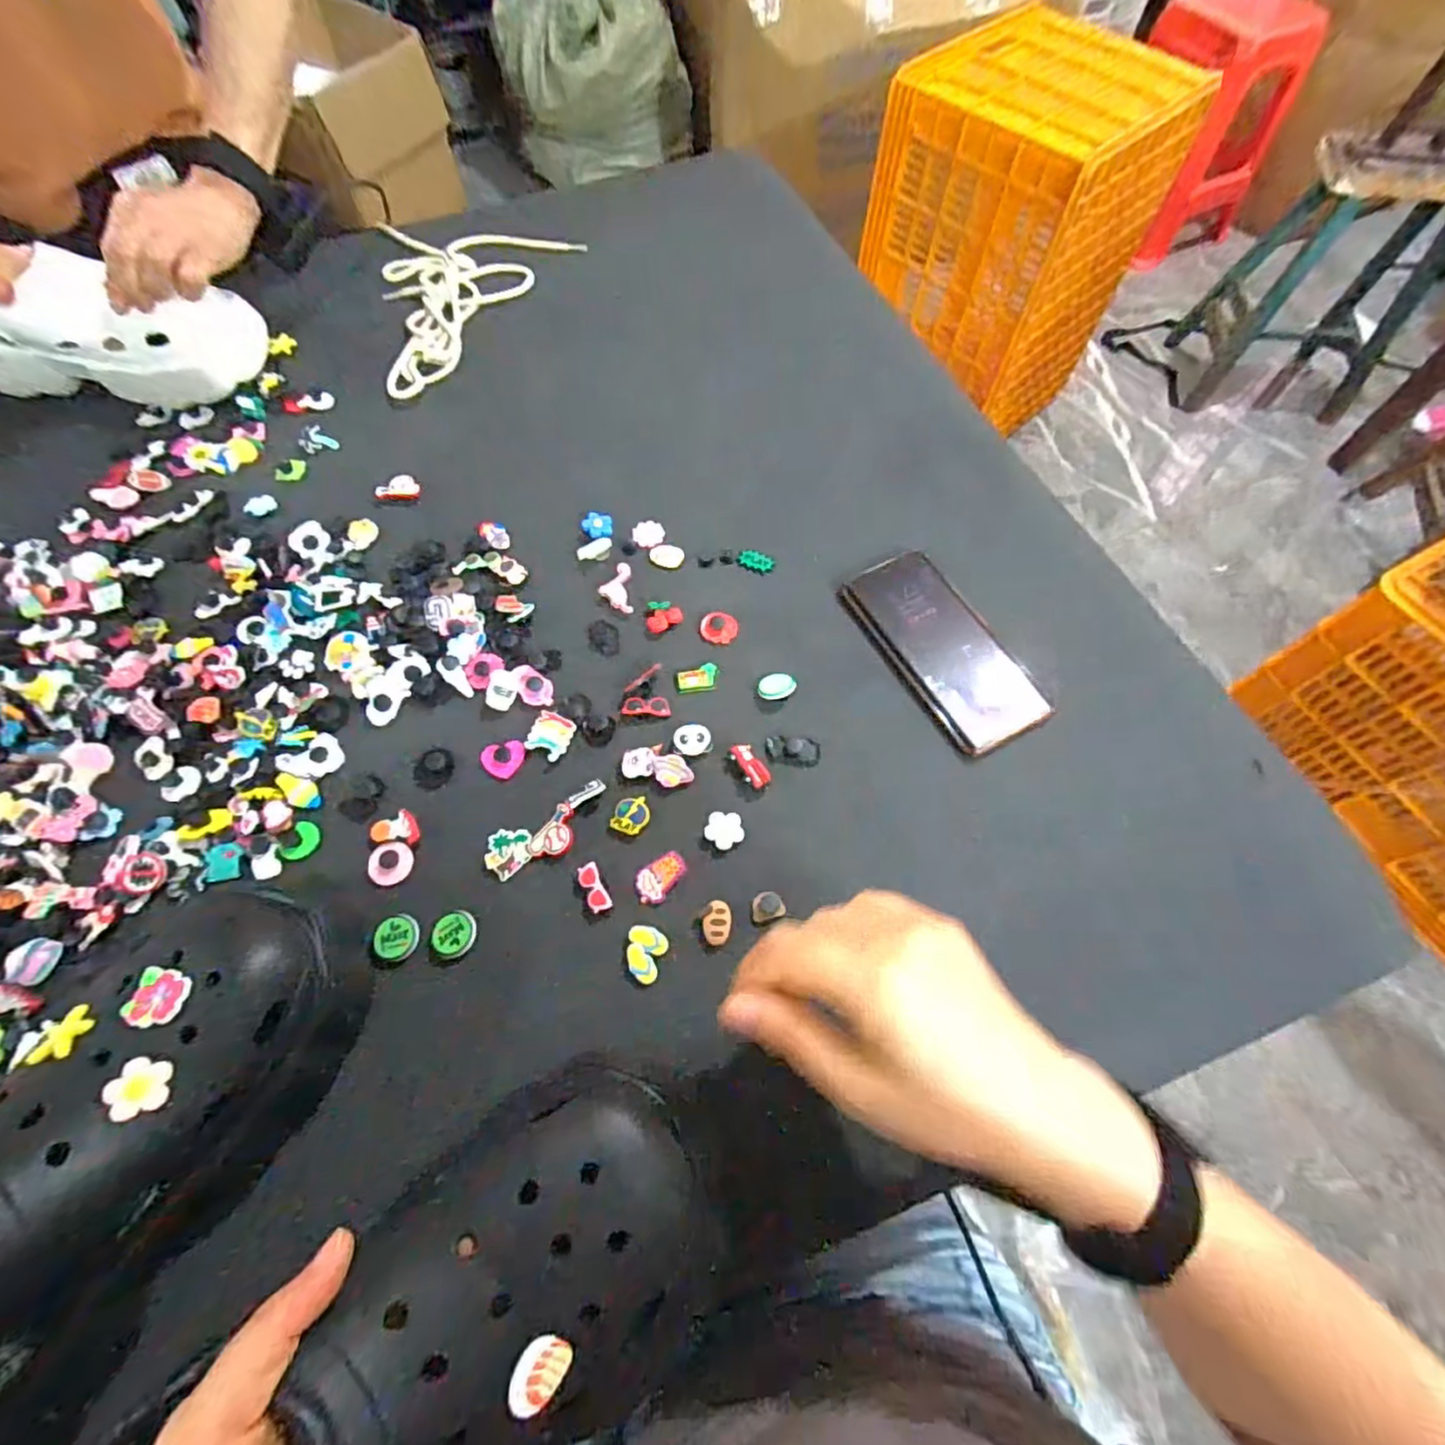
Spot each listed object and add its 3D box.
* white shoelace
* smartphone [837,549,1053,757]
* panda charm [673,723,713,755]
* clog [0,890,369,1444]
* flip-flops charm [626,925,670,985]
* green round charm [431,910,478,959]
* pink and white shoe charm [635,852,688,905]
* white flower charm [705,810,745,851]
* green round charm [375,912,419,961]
[{"bbox_3d":[-0.300,-0.445,0.668,0.191,0.016,0.274,26,66,14],"label":"white shoelace"},{"bbox_3d":[0.155,-0.054,0.464,0.079,0.007,0.161,-25,65,-12],"label":"smartphone"},{"bbox_3d":[-0.020,0.011,0.434,0.024,0.004,0.022,-3,62,-1],"label":"panda charm"},{"bbox_3d":[-0.265,0.180,0.295,0.101,0.107,0.203,20,64,11],"label":"clog"},{"bbox_3d":[-0.043,0.133,0.376,0.022,0.005,0.031,2,62,2],"label":"flip-flops charm"},{"bbox_3d":[-0.158,0.125,0.383,0.023,0.007,0.027,14,64,8],"label":"green round charm"},{"bbox_3d":[-0.037,0.094,0.394,0.033,0.004,0.021,-34,78,-1],"label":"pink and white shoe charm"},{"bbox_3d":[0.001,0.066,0.407,0.024,0.004,0.023,0,62,1],"label":"white flower charm"},{"bbox_3d":[-0.190,0.125,0.383,0.023,0.006,0.026,-5,62,-2],"label":"green round charm"}]

